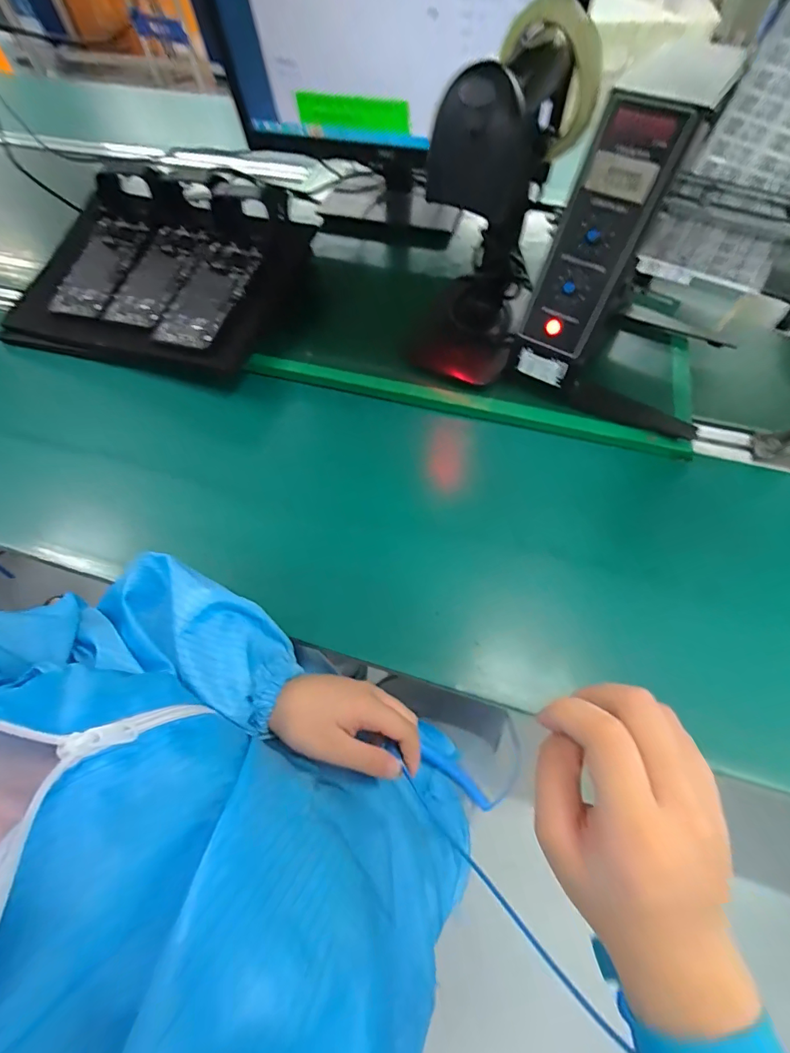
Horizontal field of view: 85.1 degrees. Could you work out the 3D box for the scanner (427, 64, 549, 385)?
[{"bbox_3d":[0.089,-0.268,0.406,0.106,0.232,0.131,14,60,9],"label":"scanner"}]

